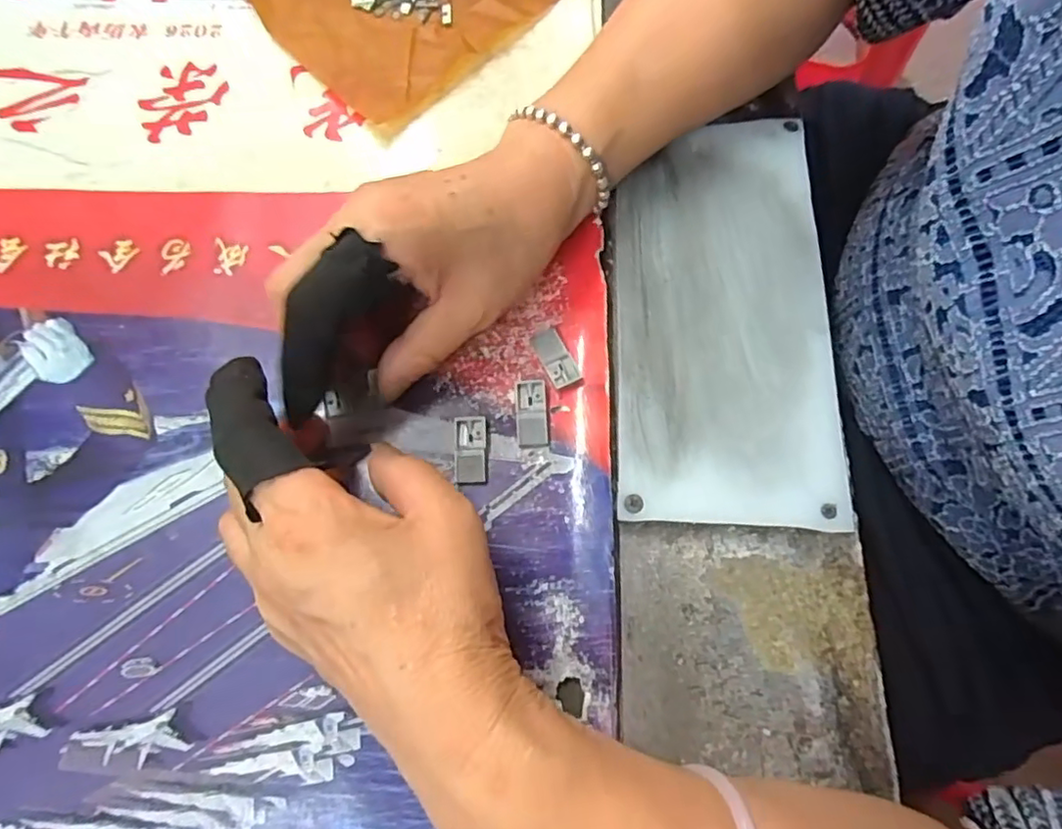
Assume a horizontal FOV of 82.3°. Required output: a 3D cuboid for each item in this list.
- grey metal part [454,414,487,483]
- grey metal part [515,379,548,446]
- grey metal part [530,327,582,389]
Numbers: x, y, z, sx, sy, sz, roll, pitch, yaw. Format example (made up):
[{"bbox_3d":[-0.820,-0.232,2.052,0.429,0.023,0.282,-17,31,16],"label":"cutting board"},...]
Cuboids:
[{"bbox_3d":[-0.026,0.015,0.261,0.014,0.004,0.029,-2,72,0],"label":"grey metal part"},{"bbox_3d":[0.000,0.000,0.264,0.013,0.005,0.029,-3,72,0],"label":"grey metal part"},{"bbox_3d":[0.011,-0.026,0.272,0.013,0.004,0.029,-26,74,-7],"label":"grey metal part"}]

